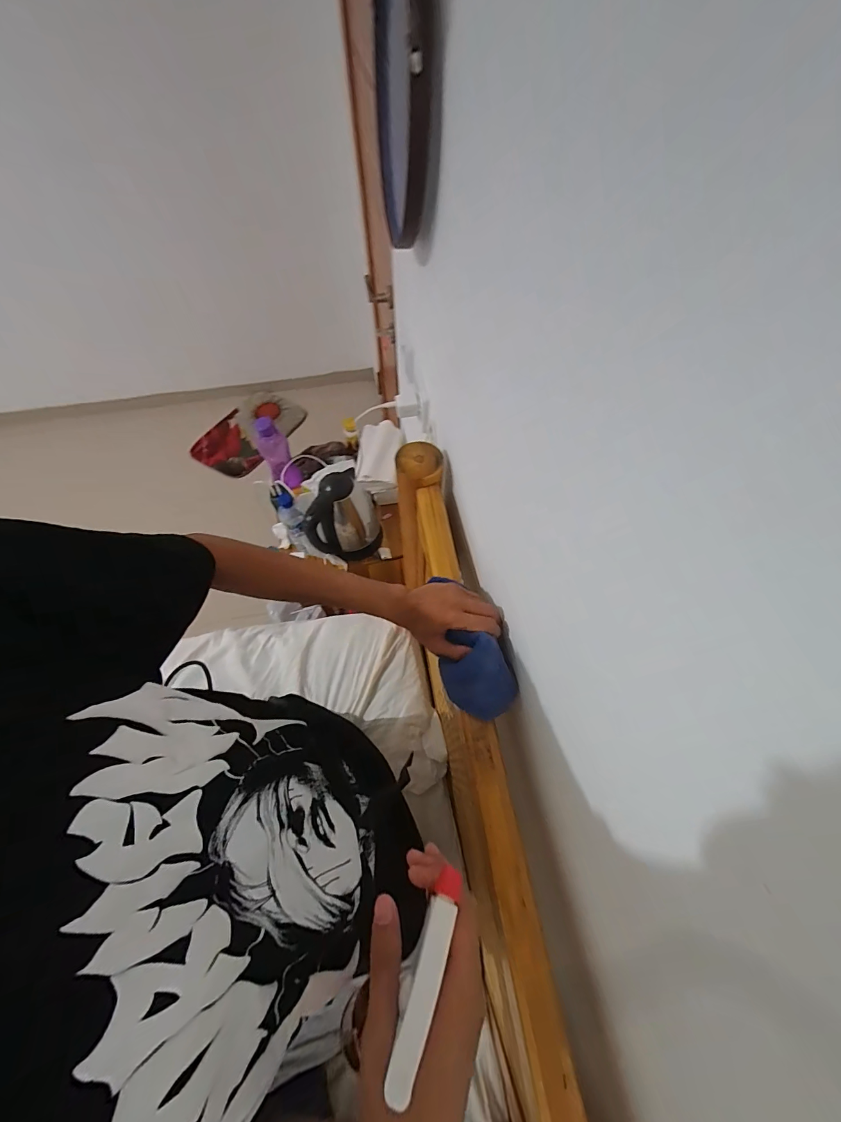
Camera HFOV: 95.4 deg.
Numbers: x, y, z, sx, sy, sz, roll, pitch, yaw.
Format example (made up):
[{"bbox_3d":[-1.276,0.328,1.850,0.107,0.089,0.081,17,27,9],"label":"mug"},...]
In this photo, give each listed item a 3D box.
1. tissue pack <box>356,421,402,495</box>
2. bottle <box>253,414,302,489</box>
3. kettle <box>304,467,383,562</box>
[{"bbox_3d":[-0.119,-0.301,1.097,0.126,0.061,0.213,-1,62,0],"label":"tissue pack"},{"bbox_3d":[-0.401,-0.290,1.086,0.081,0.232,0.066,-23,64,-12],"label":"bottle"},{"bbox_3d":[-0.204,-0.118,1.003,0.177,0.232,0.162,-13,63,-7],"label":"kettle"}]

